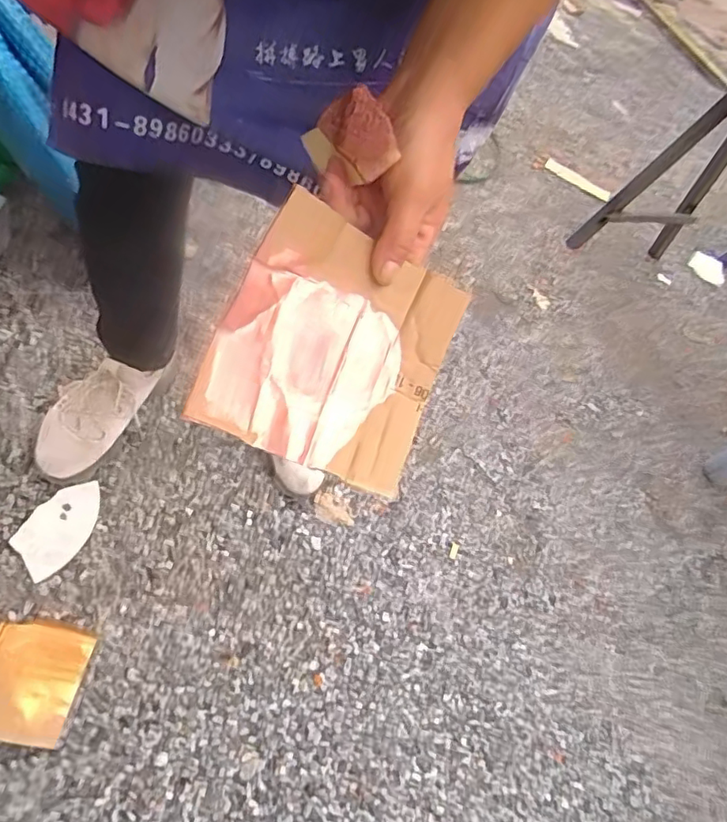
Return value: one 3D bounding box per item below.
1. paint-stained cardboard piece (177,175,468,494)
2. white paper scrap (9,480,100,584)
[{"bbox_3d":[-0.017,-0.039,0.375,0.147,0.017,0.149,26,82,-28],"label":"paint-stained cardboard piece"},{"bbox_3d":[-0.411,0.156,0.794,0.085,0.004,0.131,39,55,7],"label":"white paper scrap"}]

